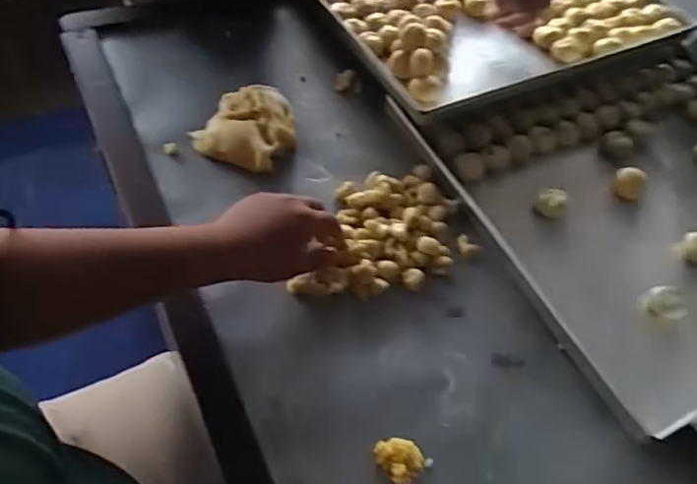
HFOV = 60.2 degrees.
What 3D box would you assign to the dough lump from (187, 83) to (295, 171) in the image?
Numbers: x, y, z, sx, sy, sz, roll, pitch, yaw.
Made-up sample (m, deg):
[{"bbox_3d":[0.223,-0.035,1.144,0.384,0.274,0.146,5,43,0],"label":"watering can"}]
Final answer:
[{"bbox_3d":[-0.124,-0.145,0.753,0.121,0.038,0.115,18,55,4],"label":"dough lump"}]

